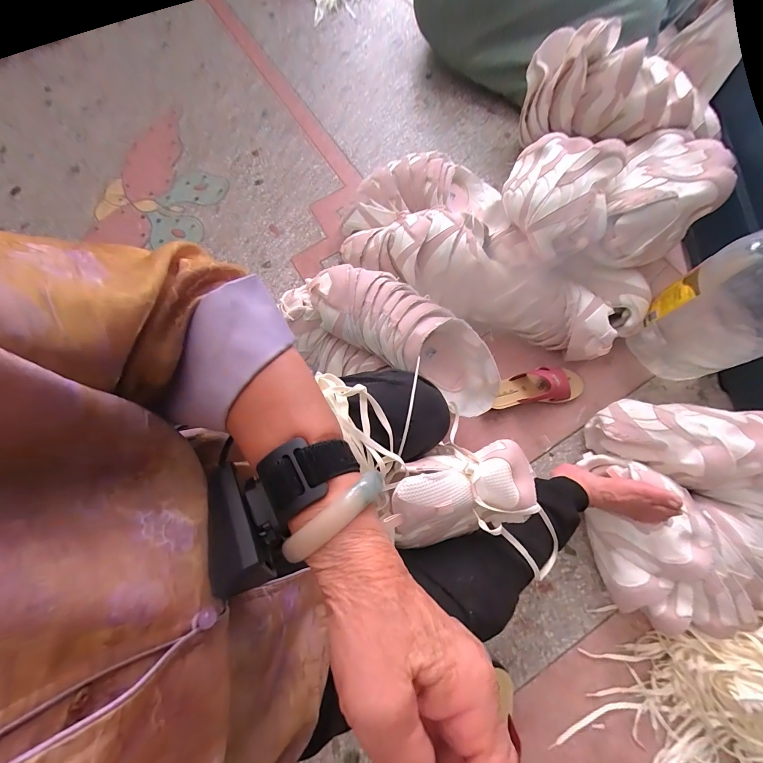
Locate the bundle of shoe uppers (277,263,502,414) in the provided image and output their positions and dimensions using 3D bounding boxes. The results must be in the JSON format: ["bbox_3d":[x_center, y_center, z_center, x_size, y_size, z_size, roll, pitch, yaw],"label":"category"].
[{"bbox_3d":[0.030,-0.099,0.645,0.449,0.150,0.174,24,77,8],"label":"bundle of shoe uppers"}]

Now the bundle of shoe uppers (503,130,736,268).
[{"bbox_3d":[0.457,-0.384,0.679,0.356,0.137,0.265,6,75,3],"label":"bundle of shoe uppers"}]

